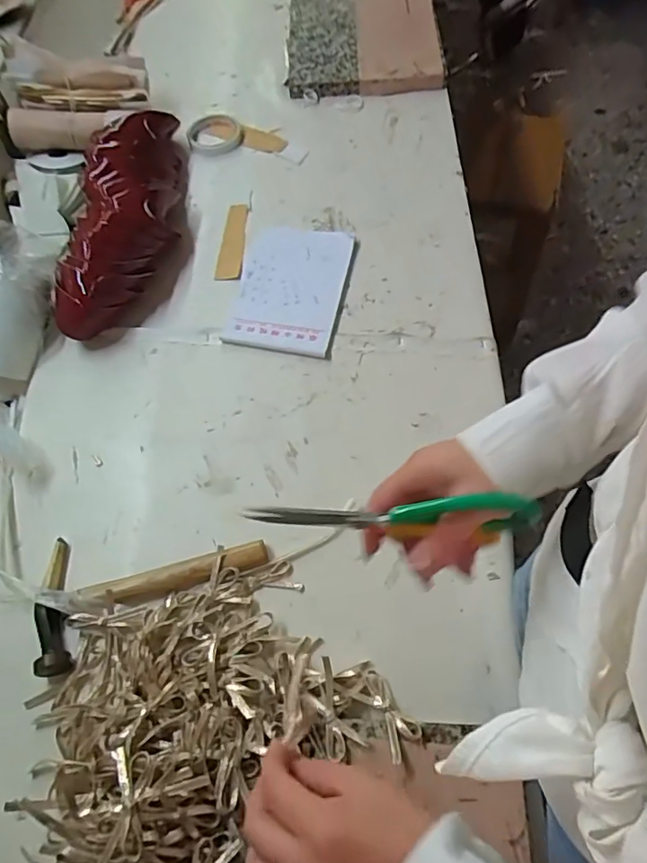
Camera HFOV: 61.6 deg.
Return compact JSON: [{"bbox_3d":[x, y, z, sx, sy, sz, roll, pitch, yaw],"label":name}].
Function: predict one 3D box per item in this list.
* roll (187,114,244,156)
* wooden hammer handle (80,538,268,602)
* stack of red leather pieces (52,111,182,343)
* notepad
[{"bbox_3d":[-0.185,-0.508,0.930,0.090,0.018,0.090,-1,62,2],"label":"roll"},{"bbox_3d":[-0.154,0.150,0.569,0.189,0.019,0.029,-14,62,-5],"label":"wooden hammer handle"},{"bbox_3d":[-0.280,-0.325,0.785,0.127,0.092,0.434,-2,62,1],"label":"stack of red leather pieces"},{"bbox_3d":[-0.049,-0.211,0.765,0.151,0.006,0.225,9,63,7],"label":"notepad"}]

